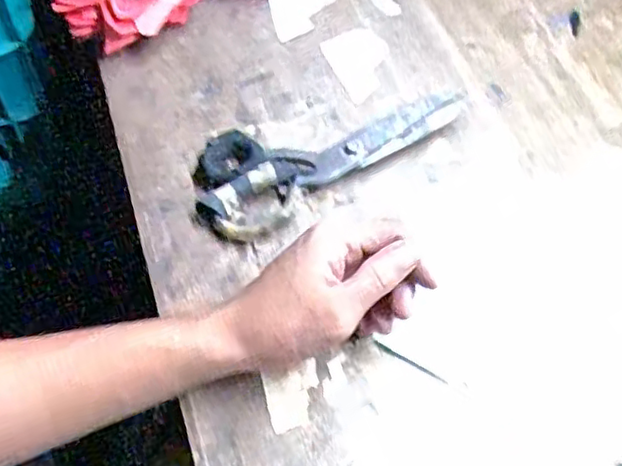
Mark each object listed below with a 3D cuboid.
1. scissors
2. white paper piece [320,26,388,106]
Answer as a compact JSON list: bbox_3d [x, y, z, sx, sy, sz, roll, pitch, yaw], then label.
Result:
[{"bbox_3d":[0.009,-0.073,0.518,0.224,0.020,0.086,-31,65,-21],"label":"scissors"},{"bbox_3d":[0.046,-0.151,0.576,0.057,0.004,0.071,-23,67,-16],"label":"white paper piece"}]

